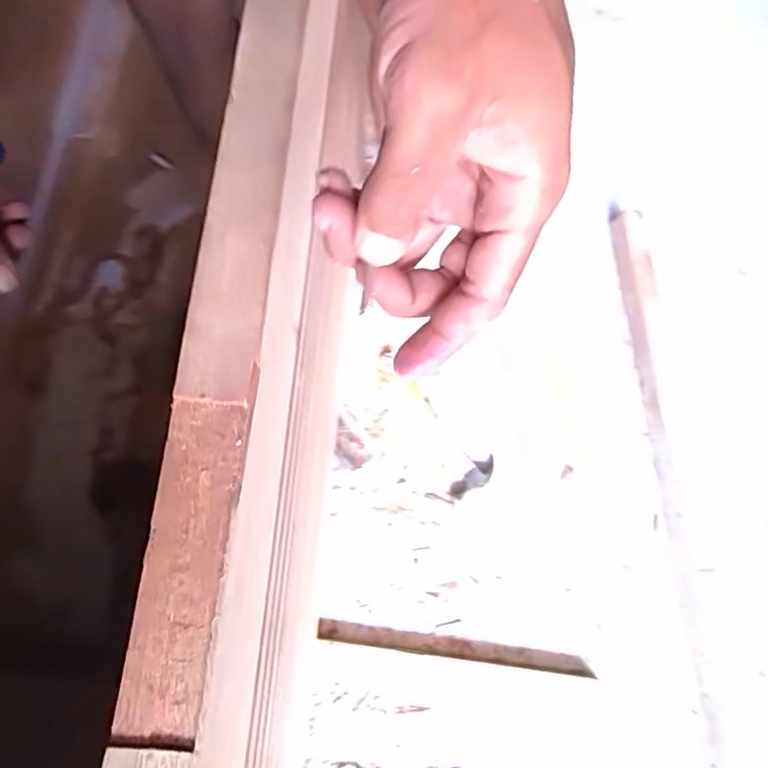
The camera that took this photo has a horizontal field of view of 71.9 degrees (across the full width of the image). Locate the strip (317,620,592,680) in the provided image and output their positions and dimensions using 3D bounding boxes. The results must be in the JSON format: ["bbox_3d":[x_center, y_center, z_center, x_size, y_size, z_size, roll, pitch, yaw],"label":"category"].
[{"bbox_3d":[0.100,0.375,0.751,0.387,0.012,0.025,8,74,0],"label":"strip"}]

